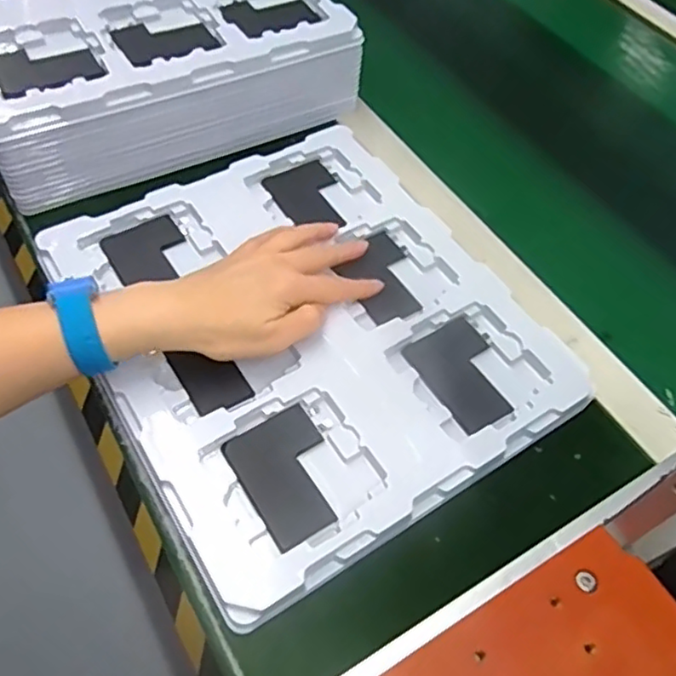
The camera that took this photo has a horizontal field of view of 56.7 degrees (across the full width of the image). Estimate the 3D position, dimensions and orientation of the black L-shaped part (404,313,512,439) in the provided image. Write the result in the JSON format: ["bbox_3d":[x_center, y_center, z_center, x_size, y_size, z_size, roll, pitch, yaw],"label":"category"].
[{"bbox_3d":[0.088,0.025,0.432,0.057,0.005,0.076,-27,62,-21],"label":"black L-shaped part"}]

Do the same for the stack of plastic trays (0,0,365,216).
[{"bbox_3d":[-0.188,-0.281,0.587,0.312,0.093,0.277,-25,61,-21],"label":"stack of plastic trays"}]

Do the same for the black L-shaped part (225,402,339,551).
[{"bbox_3d":[-0.029,0.083,0.381,0.058,0.006,0.078,-27,62,-21],"label":"black L-shaped part"}]

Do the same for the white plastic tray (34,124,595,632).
[{"bbox_3d":[-0.026,-0.015,0.446,0.276,0.017,0.315,-27,62,-21],"label":"white plastic tray"}]

